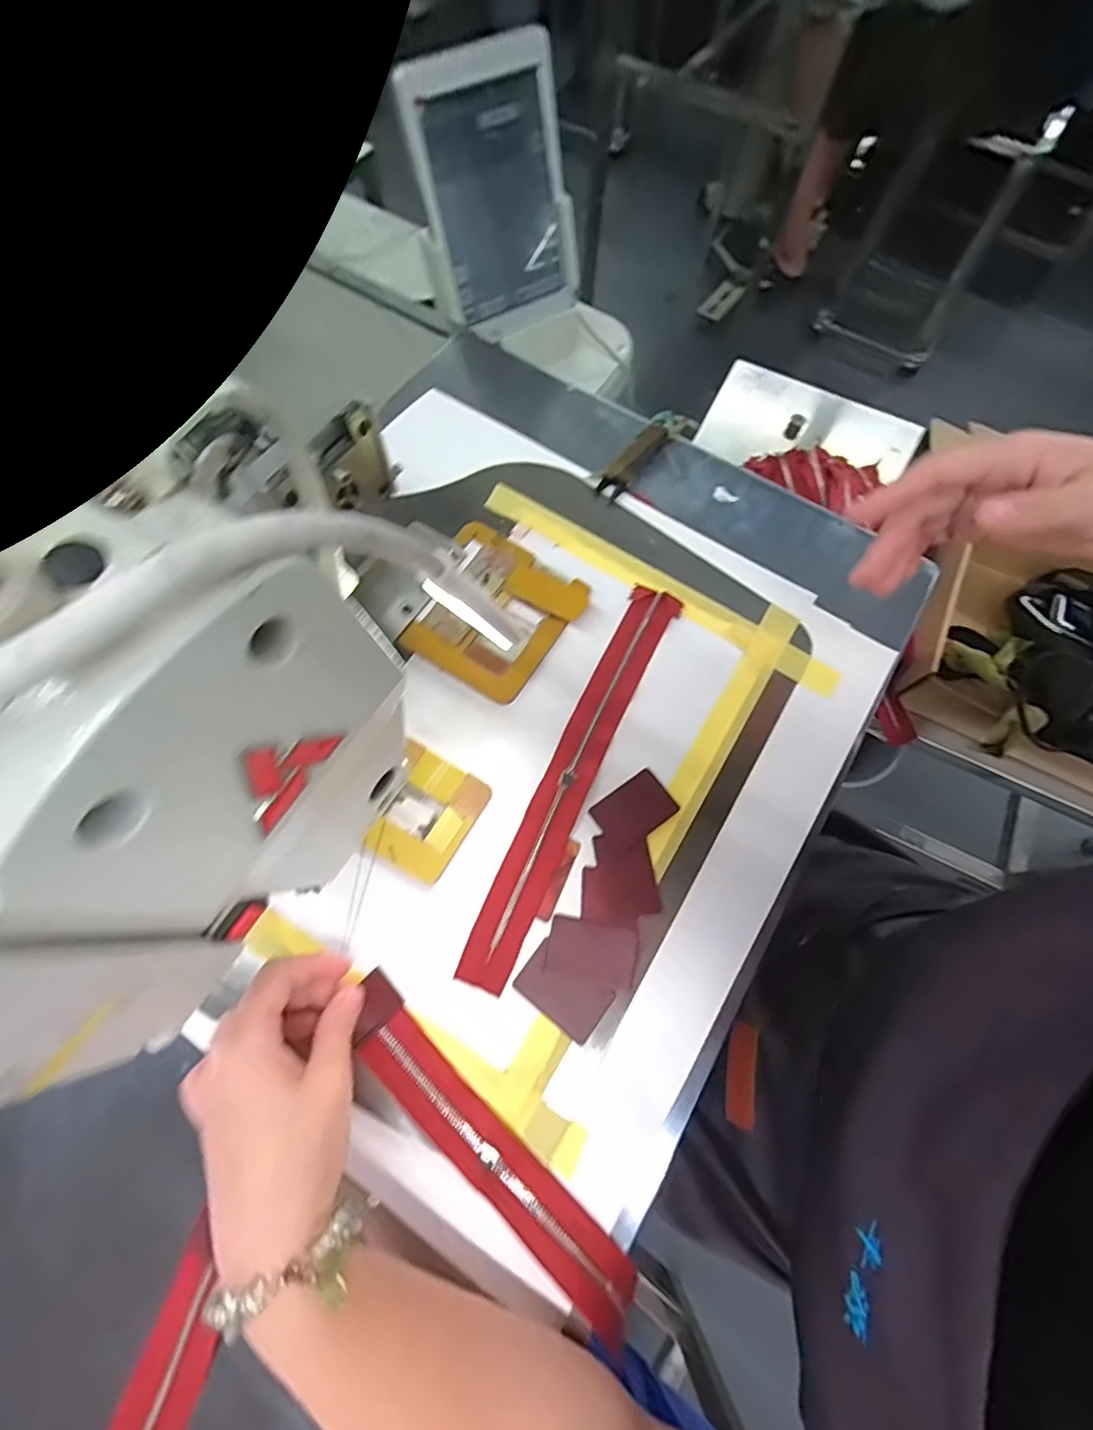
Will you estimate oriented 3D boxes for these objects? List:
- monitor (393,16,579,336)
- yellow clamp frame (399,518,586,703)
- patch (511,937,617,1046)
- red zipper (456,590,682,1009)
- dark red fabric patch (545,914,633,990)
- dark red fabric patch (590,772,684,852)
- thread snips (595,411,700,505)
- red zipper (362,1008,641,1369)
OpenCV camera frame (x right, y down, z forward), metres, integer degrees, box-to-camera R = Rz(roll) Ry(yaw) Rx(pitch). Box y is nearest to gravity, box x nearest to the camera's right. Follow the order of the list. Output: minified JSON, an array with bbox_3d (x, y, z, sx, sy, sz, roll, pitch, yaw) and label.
[{"bbox_3d":[-0.046,-0.509,0.561,0.153,0.206,0.018,-33,52,-11],"label":"monitor"},{"bbox_3d":[-0.041,-0.076,0.406,0.108,0.010,0.112,32,72,10],"label":"yellow clamp frame"},{"bbox_3d":[0.010,0.160,0.329,0.052,0.004,0.034,37,73,11],"label":"patch"},{"bbox_3d":[0.021,0.032,0.372,0.035,0.008,0.288,25,71,8],"label":"red zipper"},{"bbox_3d":[0.027,0.141,0.336,0.052,0.004,0.032,12,70,3],"label":"dark red fabric patch"},{"bbox_3d":[0.057,0.061,0.365,0.050,0.004,0.034,-35,74,-13],"label":"dark red fabric patch"},{"bbox_3d":[0.080,-0.221,0.472,0.030,0.011,0.110,42,74,13],"label":"thread snips"},{"bbox_3d":[-0.025,0.237,0.298,0.183,0.009,0.031,43,63,11],"label":"red zipper"}]

